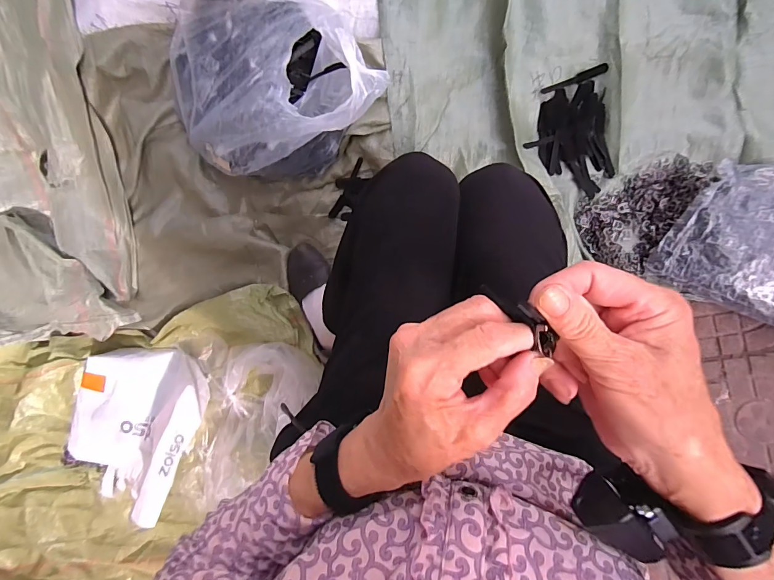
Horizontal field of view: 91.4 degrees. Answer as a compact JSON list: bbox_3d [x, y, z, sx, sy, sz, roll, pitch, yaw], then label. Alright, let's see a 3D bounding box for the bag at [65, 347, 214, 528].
[{"bbox_3d":[-0.514,0.272,0.725,0.313,0.147,0.287,-9,91,11],"label":"bag"}]

